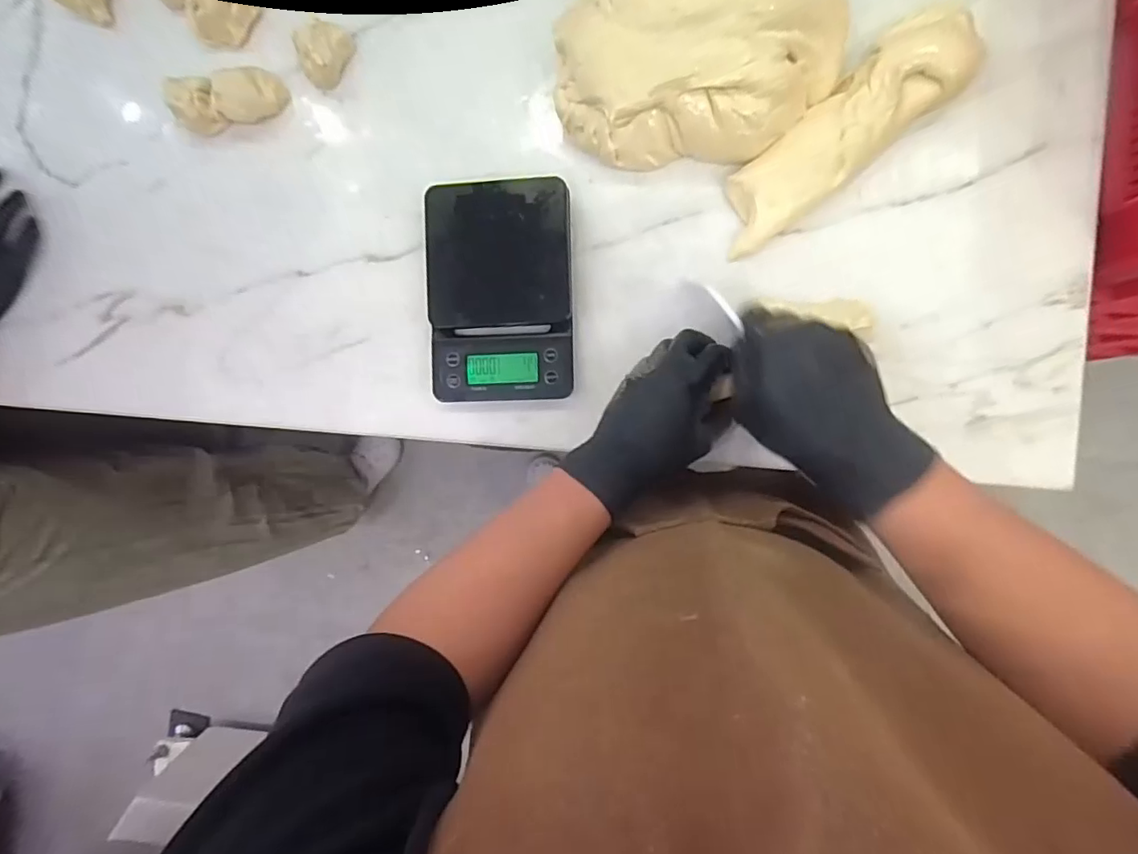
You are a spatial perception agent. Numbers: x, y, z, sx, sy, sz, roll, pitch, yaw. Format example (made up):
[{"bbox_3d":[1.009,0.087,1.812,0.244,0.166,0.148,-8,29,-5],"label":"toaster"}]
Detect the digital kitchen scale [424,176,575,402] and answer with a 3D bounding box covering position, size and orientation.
[{"bbox_3d":[-0.061,-0.119,0.507,0.127,0.031,0.187,-1,89,5],"label":"digital kitchen scale"}]

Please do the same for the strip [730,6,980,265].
[{"bbox_3d":[0.231,-0.249,0.479,0.247,0.042,0.068,-39,86,4],"label":"strip"}]

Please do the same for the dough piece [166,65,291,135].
[{"bbox_3d":[-0.314,-0.301,0.525,0.103,0.035,0.045,-11,89,5],"label":"dough piece"}]

